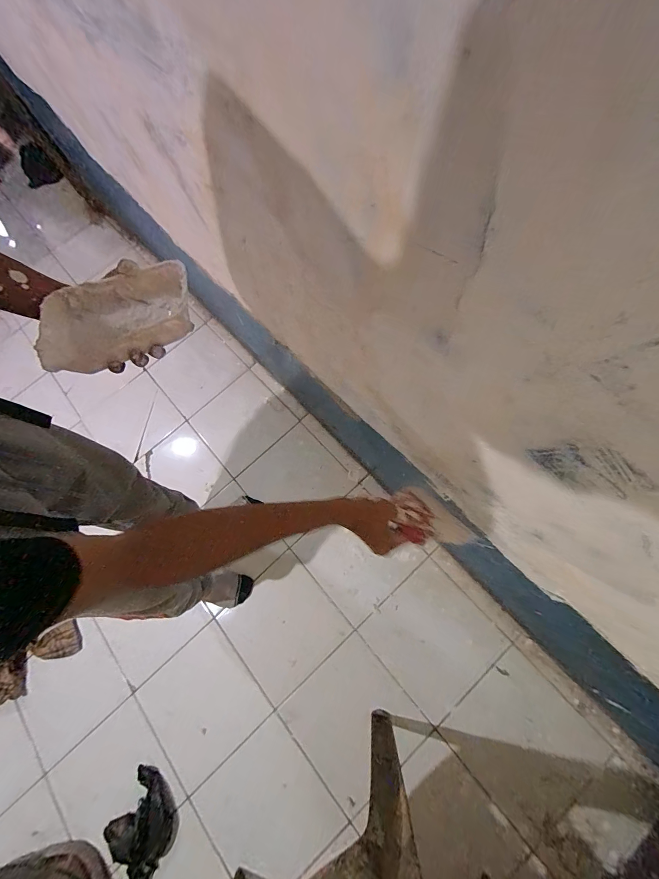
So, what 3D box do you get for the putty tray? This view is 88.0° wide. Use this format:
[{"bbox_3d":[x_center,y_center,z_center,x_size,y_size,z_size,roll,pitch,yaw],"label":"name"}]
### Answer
[{"bbox_3d":[-0.256,-0.150,0.410,0.170,0.035,0.117,-18,71,-8],"label":"putty tray"}]

